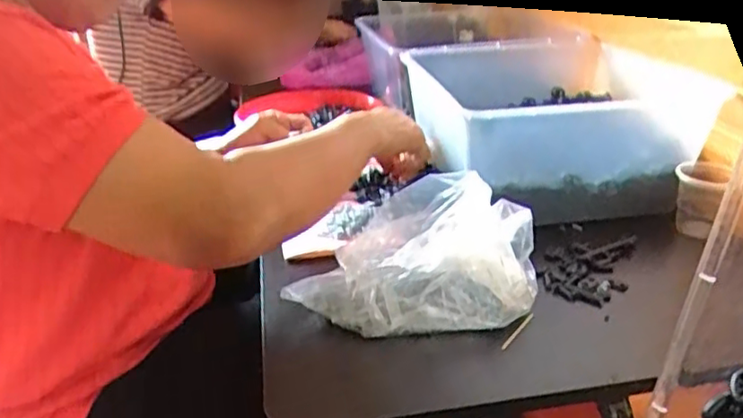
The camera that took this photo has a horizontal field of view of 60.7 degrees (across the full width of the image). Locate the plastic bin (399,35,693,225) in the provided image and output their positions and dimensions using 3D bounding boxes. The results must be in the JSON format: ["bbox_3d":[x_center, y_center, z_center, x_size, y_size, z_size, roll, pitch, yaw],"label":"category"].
[{"bbox_3d":[0.196,-0.114,0.814,0.279,0.142,0.360,-7,26,-9],"label":"plastic bin"}]

